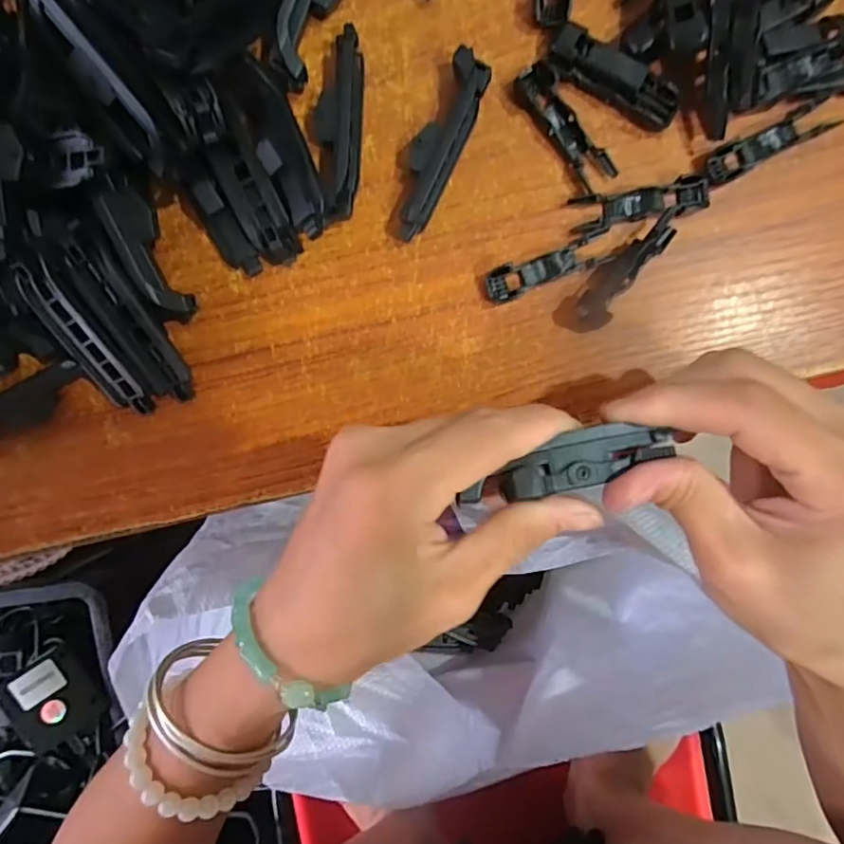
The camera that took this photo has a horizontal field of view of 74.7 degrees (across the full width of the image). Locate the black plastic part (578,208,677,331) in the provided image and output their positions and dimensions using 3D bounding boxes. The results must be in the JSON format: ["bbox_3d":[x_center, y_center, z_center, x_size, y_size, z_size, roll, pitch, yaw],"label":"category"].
[{"bbox_3d":[0.084,-0.063,0.230,0.017,0.012,0.056,39,93,-1],"label":"black plastic part"}]

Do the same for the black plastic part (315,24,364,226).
[{"bbox_3d":[-0.034,-0.120,0.225,0.016,0.018,0.075,3,93,1],"label":"black plastic part"}]

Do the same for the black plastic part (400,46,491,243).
[{"bbox_3d":[0.006,-0.111,0.225,0.017,0.017,0.073,26,93,0],"label":"black plastic part"}]

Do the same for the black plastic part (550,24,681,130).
[{"bbox_3d":[0.078,-0.139,0.225,0.055,0.011,0.018,30,93,0],"label":"black plastic part"}]

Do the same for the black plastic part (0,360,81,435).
[{"bbox_3d":[-0.172,-0.006,0.233,0.067,0.017,0.017,-32,92,2],"label":"black plastic part"}]

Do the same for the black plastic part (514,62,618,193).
[{"bbox_3d":[0.059,-0.121,0.228,0.013,0.009,0.054,-37,92,3],"label":"black plastic part"}]

